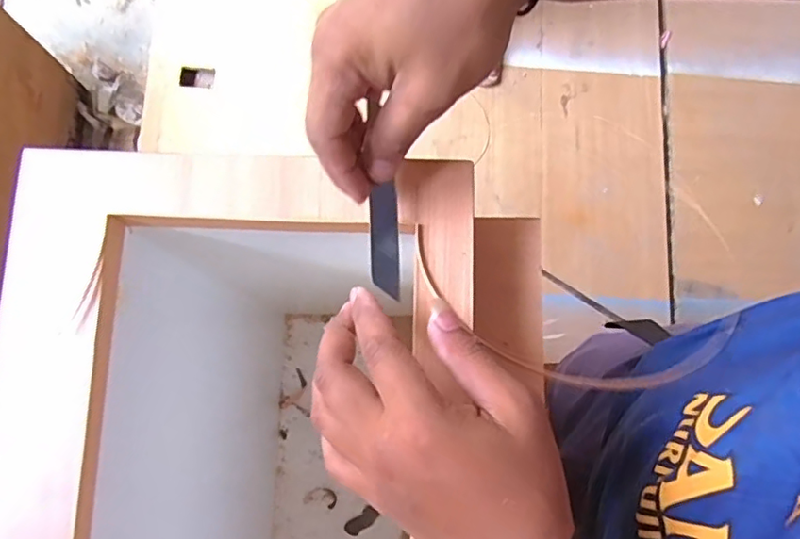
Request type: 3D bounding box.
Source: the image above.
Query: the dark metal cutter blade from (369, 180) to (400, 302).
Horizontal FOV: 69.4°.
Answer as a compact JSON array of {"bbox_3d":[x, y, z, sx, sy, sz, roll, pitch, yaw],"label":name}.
[{"bbox_3d":[-0.008,-0.015,0.292,0.015,0.004,0.056,-1,85,-14],"label":"dark metal cutter blade"}]

